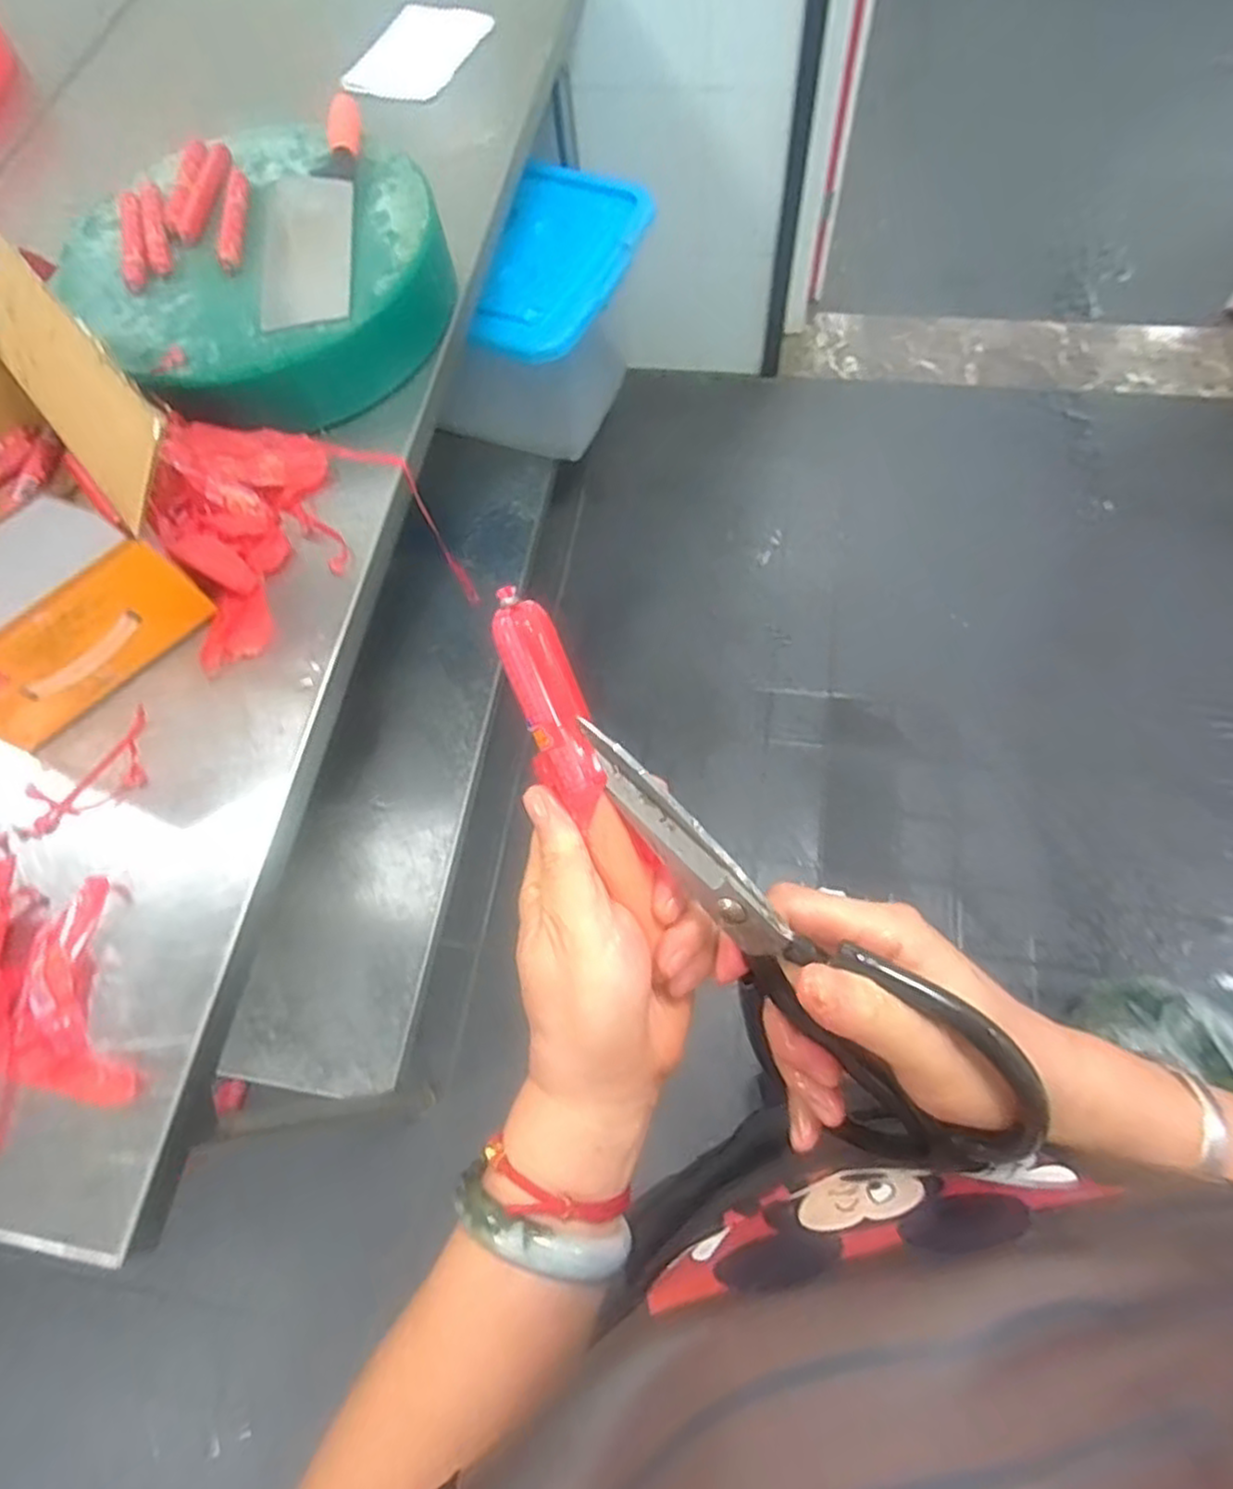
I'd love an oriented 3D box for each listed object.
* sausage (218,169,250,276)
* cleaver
[{"bbox_3d":[-0.407,-0.554,0.782,0.025,0.017,0.142,-5,66,2],"label":"sausage"},{"bbox_3d":[-0.320,-0.550,0.771,0.102,0.046,0.271,-4,66,3],"label":"cleaver"}]

